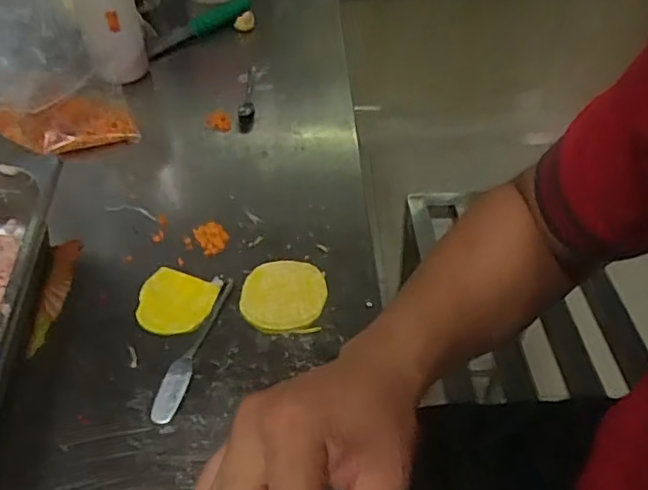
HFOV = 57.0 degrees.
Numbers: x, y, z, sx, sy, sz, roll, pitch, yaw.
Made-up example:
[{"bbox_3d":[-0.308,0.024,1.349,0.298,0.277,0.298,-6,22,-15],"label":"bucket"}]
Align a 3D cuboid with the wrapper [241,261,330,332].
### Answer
[{"bbox_3d":[-0.034,0.042,0.505,0.071,0.006,0.077,-3,43,-5],"label":"wrapper"}]

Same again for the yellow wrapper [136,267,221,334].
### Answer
[{"bbox_3d":[-0.124,0.047,0.497,0.058,0.009,0.058,14,44,12],"label":"yellow wrapper"}]

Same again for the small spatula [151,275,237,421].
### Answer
[{"bbox_3d":[-0.101,0.076,0.467,0.018,0.010,0.138,9,43,8],"label":"small spatula"}]

